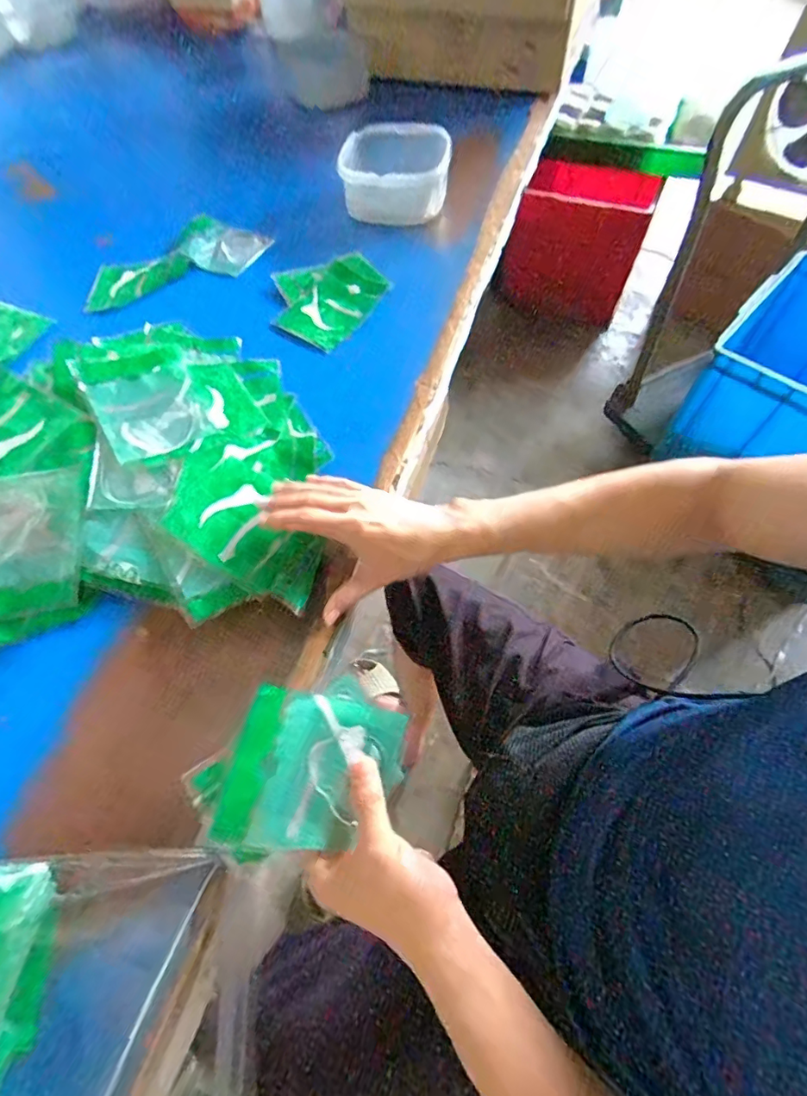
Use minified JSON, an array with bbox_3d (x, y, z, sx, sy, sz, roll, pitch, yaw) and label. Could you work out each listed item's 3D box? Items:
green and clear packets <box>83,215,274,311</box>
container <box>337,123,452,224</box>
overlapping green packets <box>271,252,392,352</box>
[{"bbox_3d":[-0.331,-0.414,0.729,0.162,0.034,0.275,33,68,18],"label":"green and clear packets"},{"bbox_3d":[-0.012,-0.584,0.761,0.163,0.071,0.164,-3,62,1],"label":"container"},{"bbox_3d":[-0.109,-0.348,0.670,0.149,0.016,0.176,26,66,16],"label":"overlapping green packets"}]

